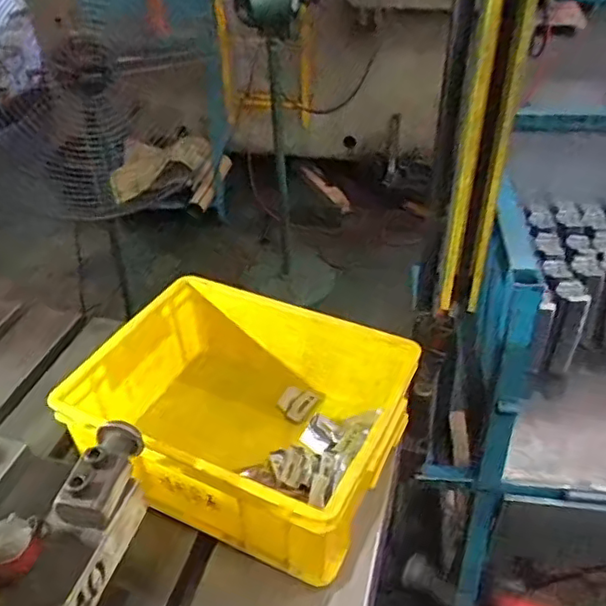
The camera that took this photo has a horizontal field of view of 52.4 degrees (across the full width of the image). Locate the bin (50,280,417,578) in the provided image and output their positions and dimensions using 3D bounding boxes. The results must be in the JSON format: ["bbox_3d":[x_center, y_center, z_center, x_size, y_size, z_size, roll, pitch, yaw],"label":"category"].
[{"bbox_3d":[-0.063,0.133,0.718,0.339,0.145,0.271,16,41,22],"label":"bin"}]

